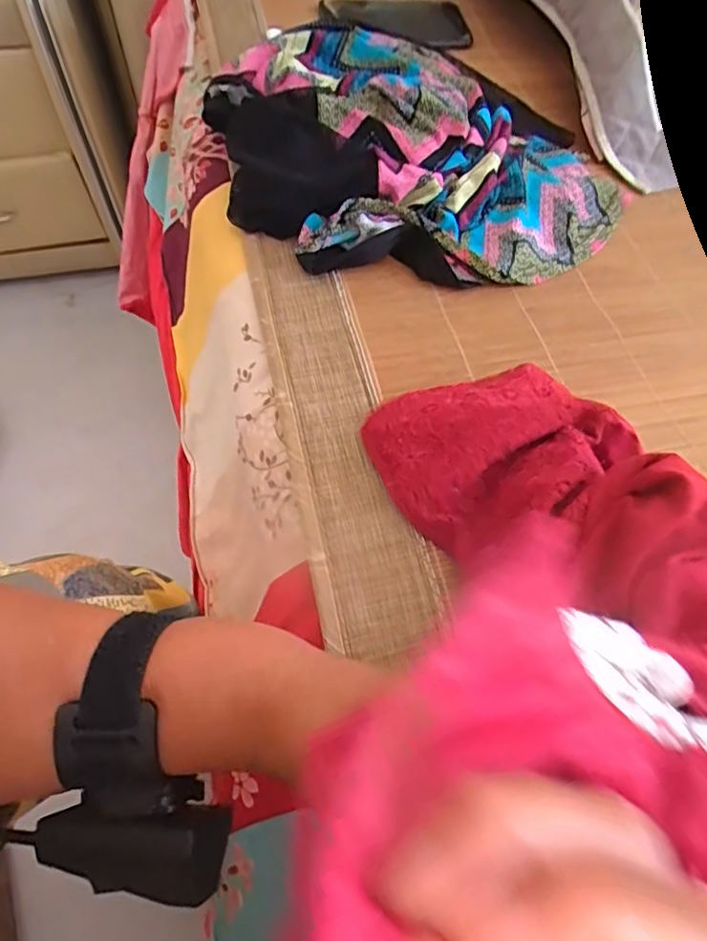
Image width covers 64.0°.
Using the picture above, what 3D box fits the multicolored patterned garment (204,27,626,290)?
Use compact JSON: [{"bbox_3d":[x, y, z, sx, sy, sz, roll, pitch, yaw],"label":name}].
[{"bbox_3d":[0.045,-0.238,0.423,0.273,0.079,0.244,-17,61,-11],"label":"multicolored patterned garment"}]

